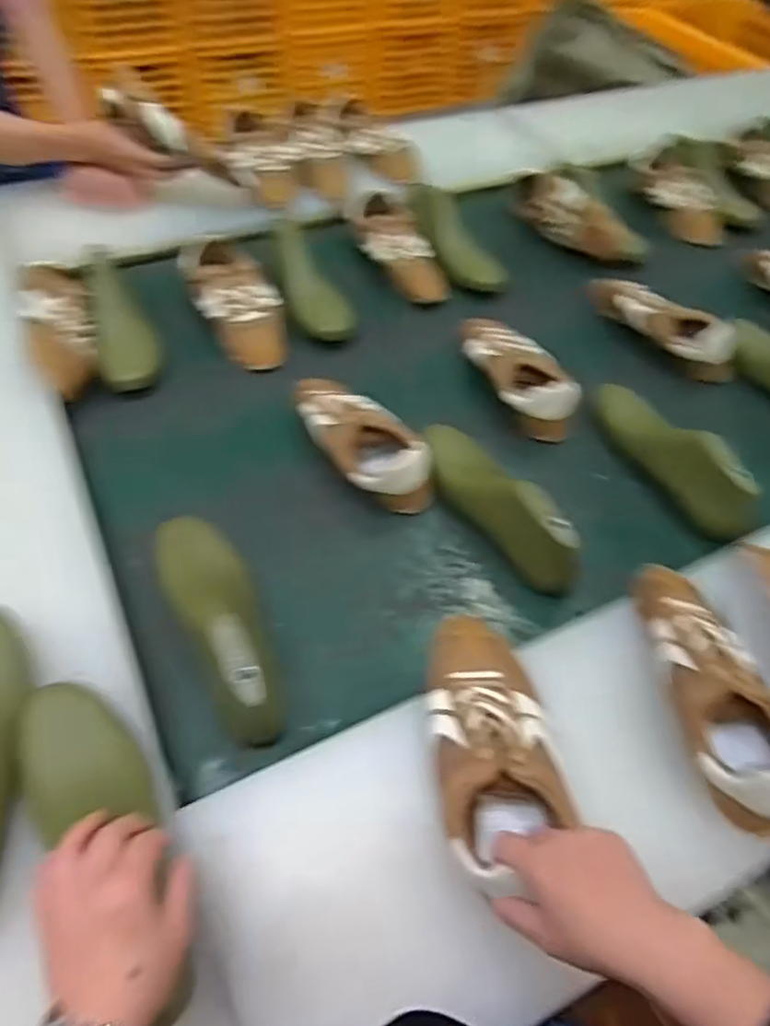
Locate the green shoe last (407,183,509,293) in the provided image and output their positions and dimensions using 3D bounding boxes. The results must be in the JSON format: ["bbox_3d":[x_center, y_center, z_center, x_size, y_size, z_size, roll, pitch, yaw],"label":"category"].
[{"bbox_3d":[0.106,-0.456,1.064,0.069,0.075,0.250,-24,59,-20],"label":"green shoe last"}]

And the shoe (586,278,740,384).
[{"bbox_3d":[0.409,-0.286,0.972,0.065,0.077,0.250,-34,62,-25],"label":"shoe"}]

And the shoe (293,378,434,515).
[{"bbox_3d":[-0.027,-0.084,0.801,0.103,0.081,0.214,-32,62,-24],"label":"shoe"}]

